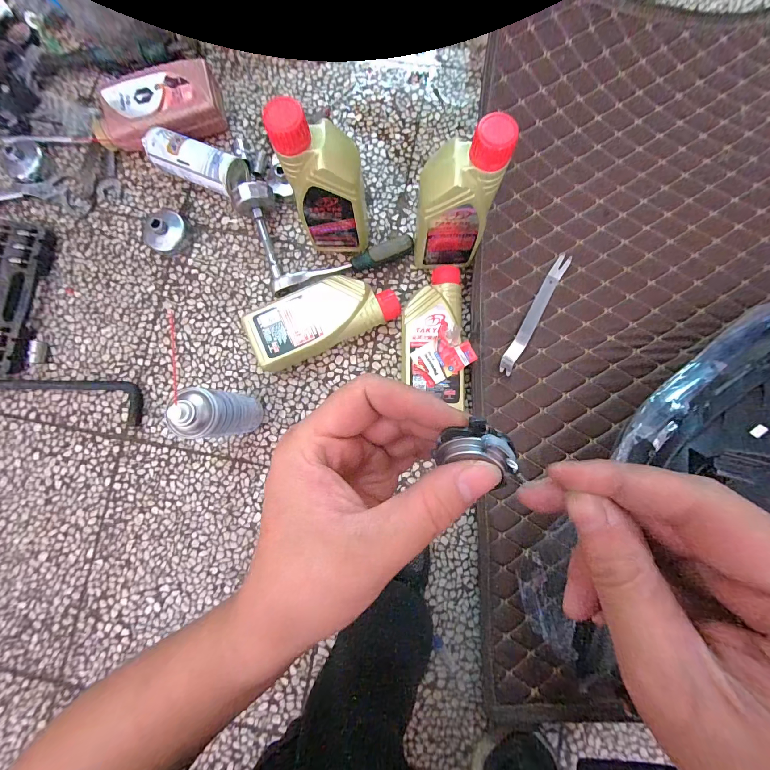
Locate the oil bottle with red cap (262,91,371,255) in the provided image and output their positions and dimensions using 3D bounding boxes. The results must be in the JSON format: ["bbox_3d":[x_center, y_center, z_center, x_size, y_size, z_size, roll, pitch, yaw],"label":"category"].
[{"bbox_3d":[-0.074,-0.266,0.472,0.107,0.244,0.072,-7,84,1],"label":"oil bottle with red cap"}]

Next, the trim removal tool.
[{"bbox_3d":[0.253,-0.119,0.549,0.028,0.012,0.227,30,86,5],"label":"trim removal tool"}]

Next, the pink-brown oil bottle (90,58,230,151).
[{"bbox_3d":[-0.413,-0.492,0.591,0.229,0.052,0.122,-17,84,0],"label":"pink-brown oil bottle"}]

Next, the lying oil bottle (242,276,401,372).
[{"bbox_3d":[-0.098,-0.109,0.545,0.239,0.068,0.098,-22,84,0],"label":"lying oil bottle"}]

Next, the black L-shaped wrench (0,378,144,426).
[{"bbox_3d":[-0.682,0.001,0.583,0.529,0.029,0.073,8,85,3],"label":"black L-shaped wrench"}]

